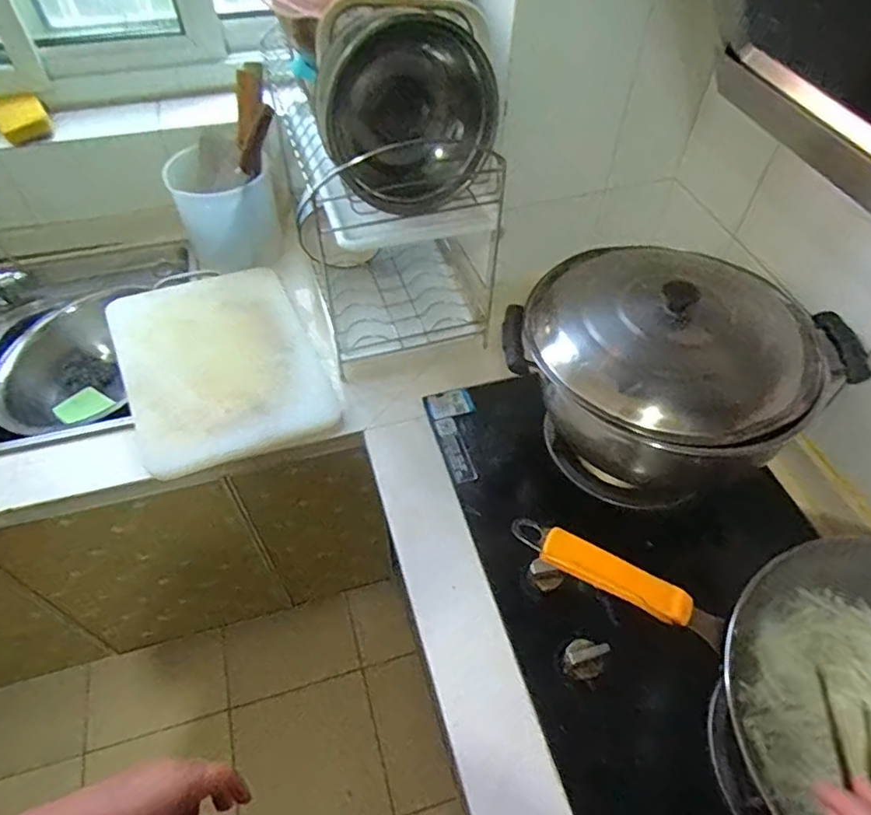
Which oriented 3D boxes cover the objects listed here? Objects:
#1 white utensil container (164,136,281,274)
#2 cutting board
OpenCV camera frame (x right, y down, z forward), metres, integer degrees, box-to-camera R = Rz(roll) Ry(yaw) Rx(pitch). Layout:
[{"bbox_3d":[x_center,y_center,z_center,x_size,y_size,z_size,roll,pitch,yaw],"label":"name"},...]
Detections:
[{"bbox_3d":[-0.356,-0.342,1.020,0.160,0.146,0.169,-14,54,-11],"label":"white utensil container"},{"bbox_3d":[-0.324,-0.076,0.904,0.267,0.030,0.370,-18,61,-19],"label":"cutting board"}]

